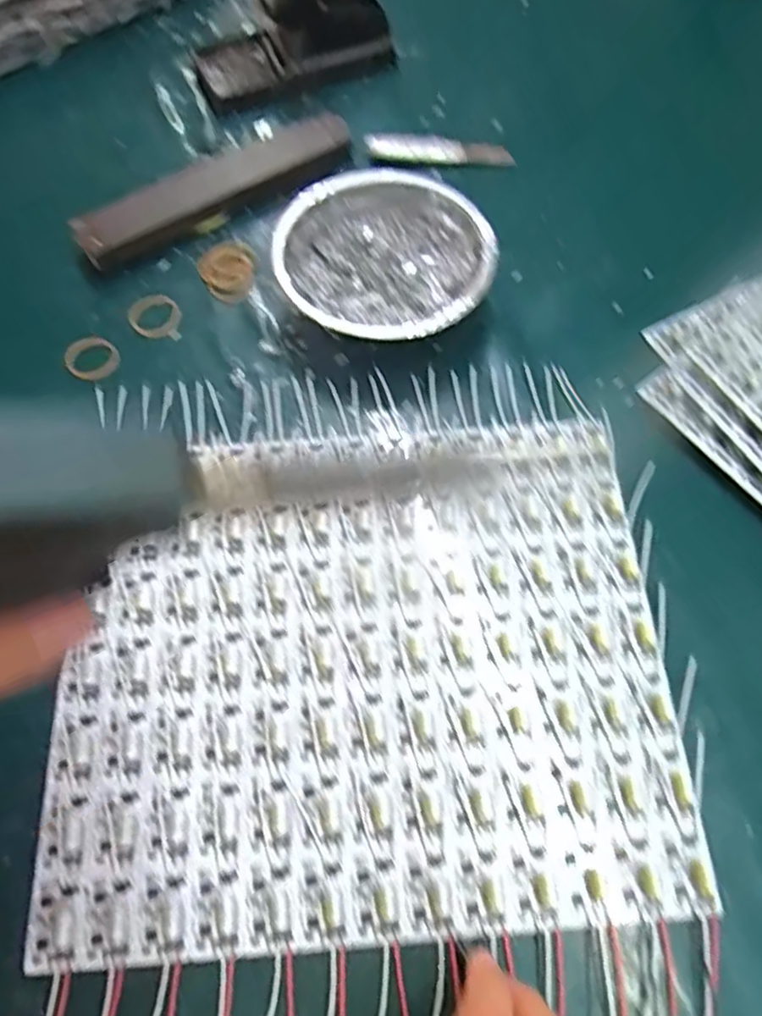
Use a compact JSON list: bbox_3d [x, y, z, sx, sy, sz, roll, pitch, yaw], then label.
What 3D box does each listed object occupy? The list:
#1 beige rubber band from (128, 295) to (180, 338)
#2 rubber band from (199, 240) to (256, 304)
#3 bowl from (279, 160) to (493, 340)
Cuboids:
[{"bbox_3d":[-0.143,-0.121,0.419,0.031,0.008,0.027,-26,68,-11],"label":"beige rubber band"},{"bbox_3d":[-0.099,-0.153,0.431,0.035,0.009,0.043,-7,65,-2],"label":"rubber band"},{"bbox_3d":[0.003,-0.151,0.408,0.126,0.040,0.133,0,65,1],"label":"bowl"}]

